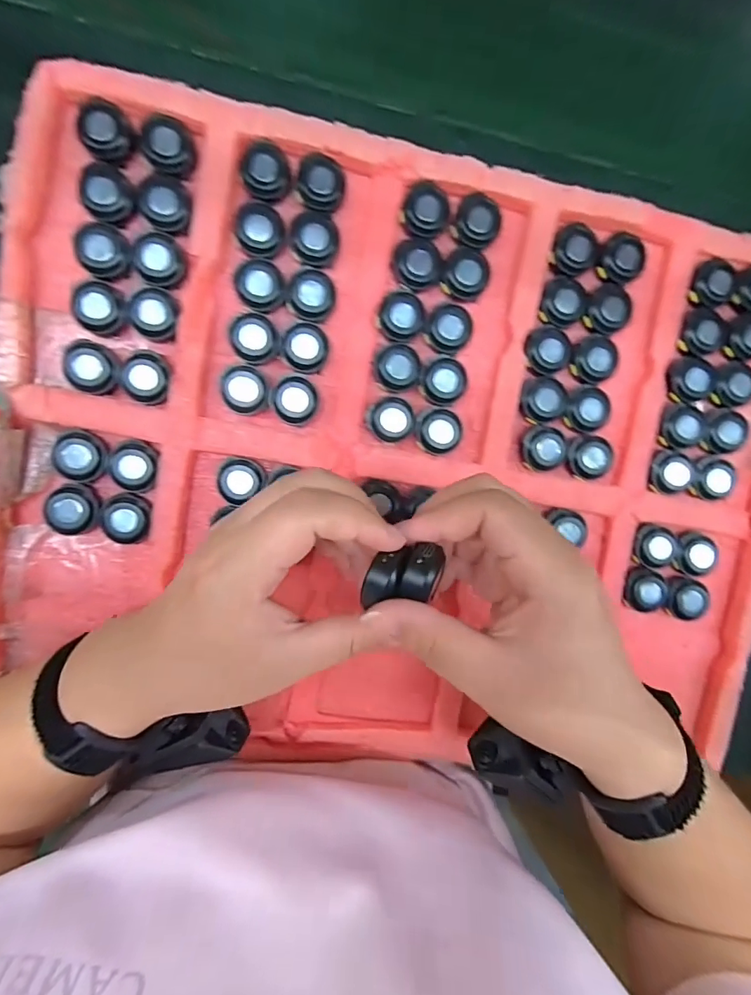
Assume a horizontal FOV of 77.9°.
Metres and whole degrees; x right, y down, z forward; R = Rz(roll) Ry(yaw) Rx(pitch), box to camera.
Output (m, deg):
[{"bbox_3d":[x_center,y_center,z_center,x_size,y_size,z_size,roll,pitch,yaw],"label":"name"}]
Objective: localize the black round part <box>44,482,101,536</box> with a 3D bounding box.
[{"bbox_3d":[-0.178,0.007,0.273,0.029,0.007,0.029,-1,97,-5],"label":"black round part"}]

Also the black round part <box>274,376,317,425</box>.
[{"bbox_3d":[-0.048,-0.059,0.282,0.024,0.008,0.028,6,96,-5],"label":"black round part"}]

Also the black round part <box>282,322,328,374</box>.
[{"bbox_3d":[-0.043,-0.090,0.282,0.026,0.010,0.028,-1,97,-5],"label":"black round part"}]

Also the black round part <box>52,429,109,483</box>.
[{"bbox_3d":[-0.173,-0.024,0.271,0.030,0.010,0.027,32,93,-8],"label":"black round part"}]

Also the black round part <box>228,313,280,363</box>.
[{"bbox_3d":[-0.072,-0.095,0.276,0.026,0.009,0.027,-1,97,-5],"label":"black round part"}]

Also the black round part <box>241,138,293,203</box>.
[{"bbox_3d":[-0.063,-0.188,0.266,0.028,0.006,0.031,-24,98,-1],"label":"black round part"}]

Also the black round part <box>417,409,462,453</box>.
[{"bbox_3d":[0.040,-0.042,0.292,0.027,0.007,0.027,-1,97,-5],"label":"black round part"}]

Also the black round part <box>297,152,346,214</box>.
[{"bbox_3d":[-0.031,-0.183,0.270,0.027,0.009,0.031,4,97,-5],"label":"black round part"}]

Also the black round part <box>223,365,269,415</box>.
[{"bbox_3d":[-0.078,-0.065,0.280,0.025,0.009,0.027,-1,97,-5],"label":"black round part"}]

